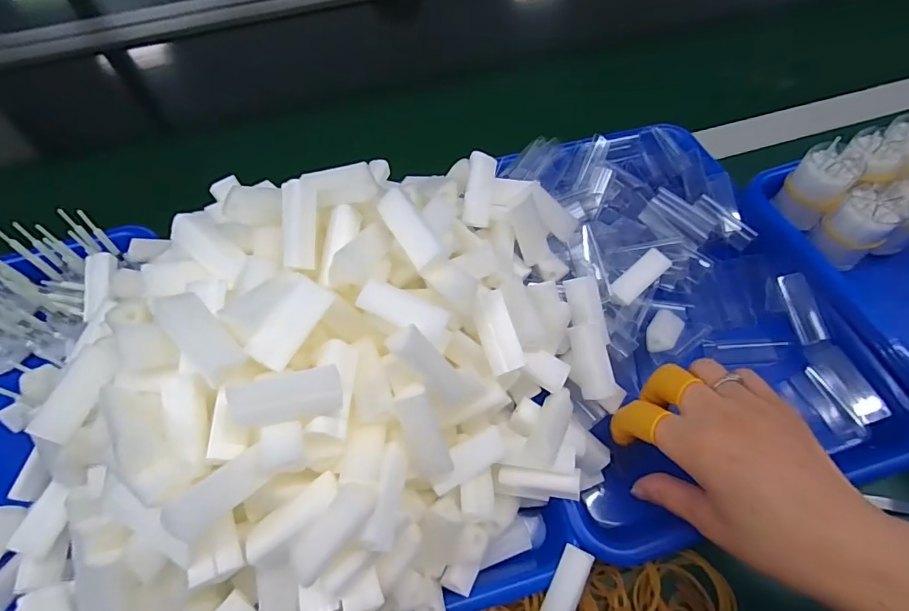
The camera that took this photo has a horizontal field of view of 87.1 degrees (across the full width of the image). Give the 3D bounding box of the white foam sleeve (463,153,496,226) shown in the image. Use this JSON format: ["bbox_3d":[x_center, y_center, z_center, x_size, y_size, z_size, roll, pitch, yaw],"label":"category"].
[{"bbox_3d":[0.016,-0.075,0.312,0.016,0.015,0.046,8,96,8],"label":"white foam sleeve"}]

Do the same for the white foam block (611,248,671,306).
[{"bbox_3d":[0.129,-0.019,0.333,0.049,0.010,0.018,-38,64,-19],"label":"white foam block"}]

